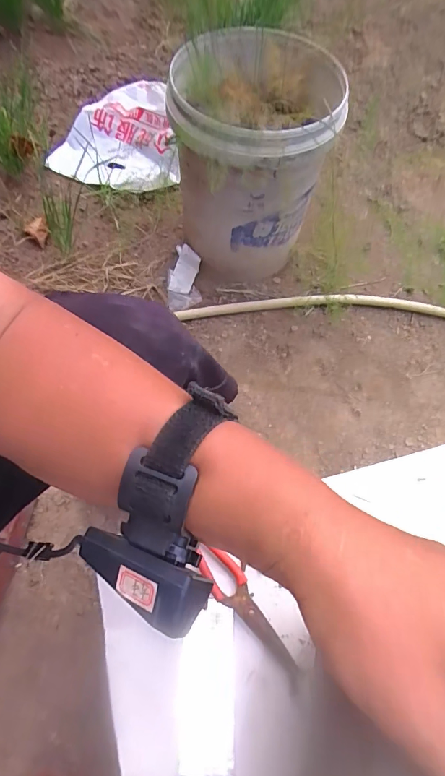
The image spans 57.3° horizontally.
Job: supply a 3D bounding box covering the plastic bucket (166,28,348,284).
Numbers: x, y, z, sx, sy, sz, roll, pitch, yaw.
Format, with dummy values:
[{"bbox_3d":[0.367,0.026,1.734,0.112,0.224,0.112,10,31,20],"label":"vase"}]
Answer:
[{"bbox_3d":[0.050,-0.435,0.838,0.274,0.373,0.344,-7,66,-6],"label":"plastic bucket"}]

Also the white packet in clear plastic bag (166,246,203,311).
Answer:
[{"bbox_3d":[-0.089,-0.254,0.933,0.074,0.028,0.166,-1,66,-4],"label":"white packet in clear plastic bag"}]

